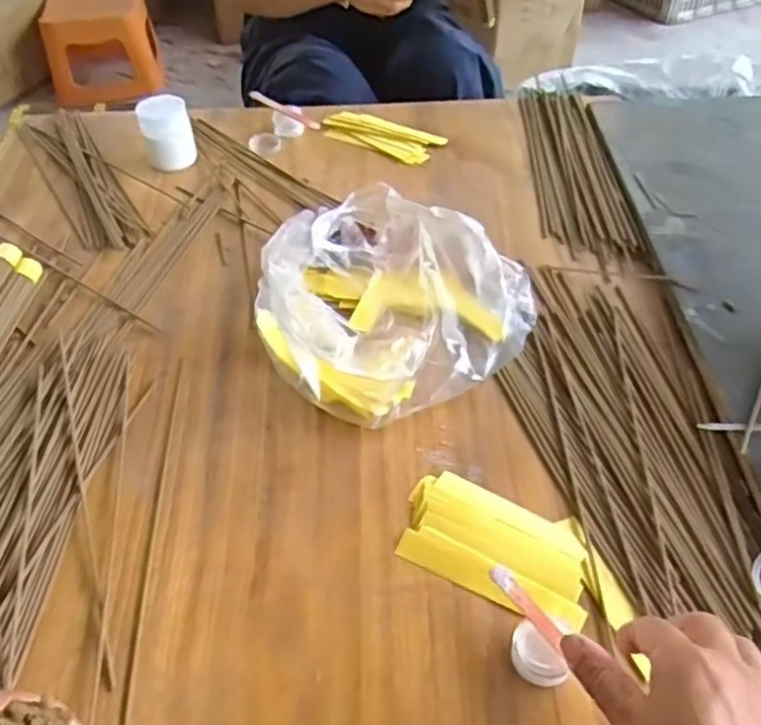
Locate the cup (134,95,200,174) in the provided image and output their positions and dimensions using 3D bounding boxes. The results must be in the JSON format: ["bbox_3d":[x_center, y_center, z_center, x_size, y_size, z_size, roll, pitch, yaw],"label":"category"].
[{"bbox_3d":[-0.238,-0.255,0.799,0.055,0.065,0.053,-16,47,-13],"label":"cup"}]

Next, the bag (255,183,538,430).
[{"bbox_3d":[0.009,-0.061,0.586,0.200,0.097,0.219,21,50,21],"label":"bag"}]

